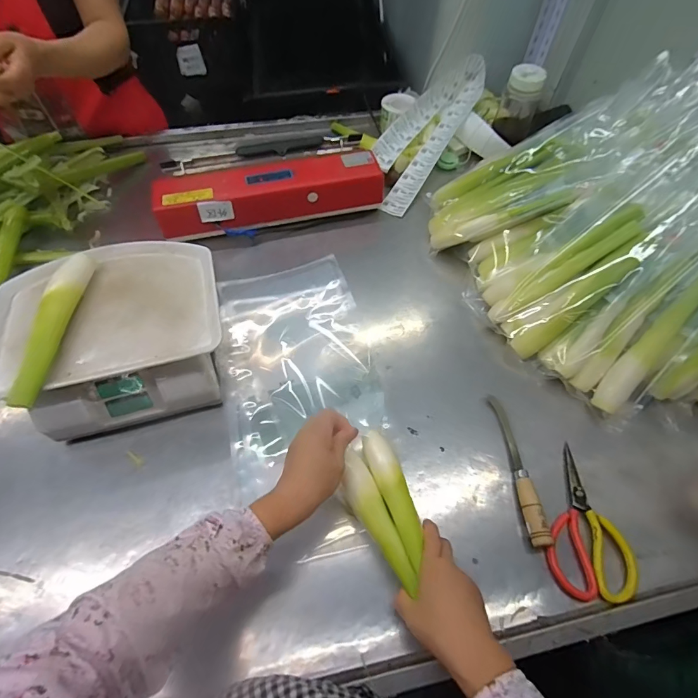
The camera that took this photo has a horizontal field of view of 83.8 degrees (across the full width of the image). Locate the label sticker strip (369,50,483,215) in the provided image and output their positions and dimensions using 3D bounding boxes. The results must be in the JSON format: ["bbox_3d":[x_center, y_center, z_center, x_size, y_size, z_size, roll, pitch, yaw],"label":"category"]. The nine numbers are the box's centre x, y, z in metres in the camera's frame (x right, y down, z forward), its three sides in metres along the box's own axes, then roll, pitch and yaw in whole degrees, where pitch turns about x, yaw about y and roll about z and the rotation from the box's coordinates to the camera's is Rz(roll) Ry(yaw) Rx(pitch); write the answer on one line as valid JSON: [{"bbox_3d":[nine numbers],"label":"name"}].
[{"bbox_3d":[0.174,-0.501,0.888,0.136,0.055,0.487,32,74,-1],"label":"label sticker strip"}]

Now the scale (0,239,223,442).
[{"bbox_3d":[-0.329,-0.020,0.573,0.289,0.114,0.243,-14,60,-9],"label":"scale"}]

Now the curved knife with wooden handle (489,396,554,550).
[{"bbox_3d":[0.235,0.158,0.537,0.031,0.033,0.205,-5,59,-4],"label":"curved knife with wooden handle"}]

